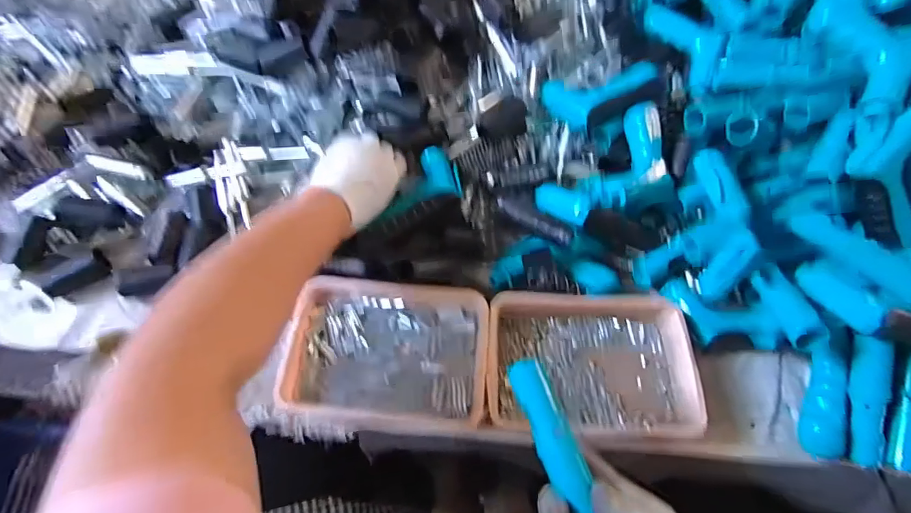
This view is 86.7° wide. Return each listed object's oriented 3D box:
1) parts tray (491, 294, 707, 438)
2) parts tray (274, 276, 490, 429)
[{"bbox_3d":[0.134,0.109,0.493,0.201,0.040,0.144,4,60,3],"label":"parts tray"},{"bbox_3d":[-0.067,0.095,0.505,0.198,0.034,0.139,4,60,3],"label":"parts tray"}]

